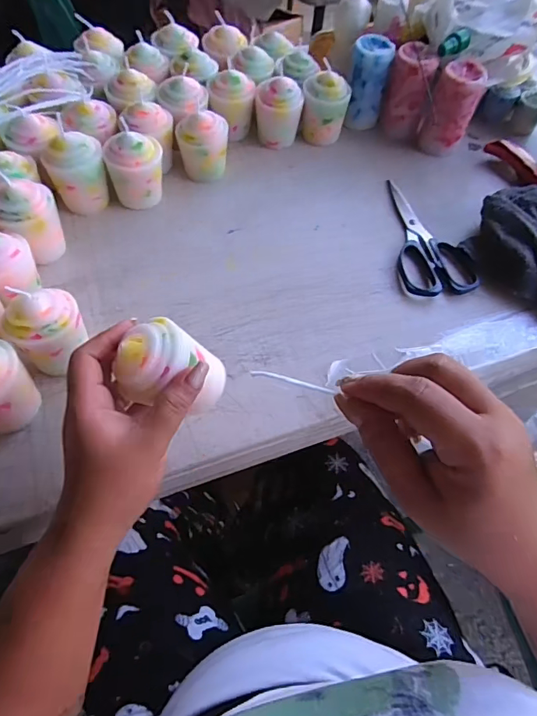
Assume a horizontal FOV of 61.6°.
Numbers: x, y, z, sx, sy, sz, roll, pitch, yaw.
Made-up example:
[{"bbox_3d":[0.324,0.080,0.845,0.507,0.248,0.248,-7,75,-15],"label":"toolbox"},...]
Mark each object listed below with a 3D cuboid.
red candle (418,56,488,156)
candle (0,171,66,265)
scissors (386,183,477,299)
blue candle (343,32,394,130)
[{"bbox_3d":[0.225,-0.303,0.553,0.050,0.094,0.050,28,62,12],"label":"red candle"},{"bbox_3d":[-0.227,-0.131,0.426,0.050,0.070,0.057,28,62,12],"label":"candle"},{"bbox_3d":[0.164,-0.140,0.499,0.077,0.011,0.175,-9,61,-8],"label":"scissors"},{"bbox_3d":[0.124,-0.349,0.573,0.045,0.091,0.045,10,60,2],"label":"blue candle"}]

